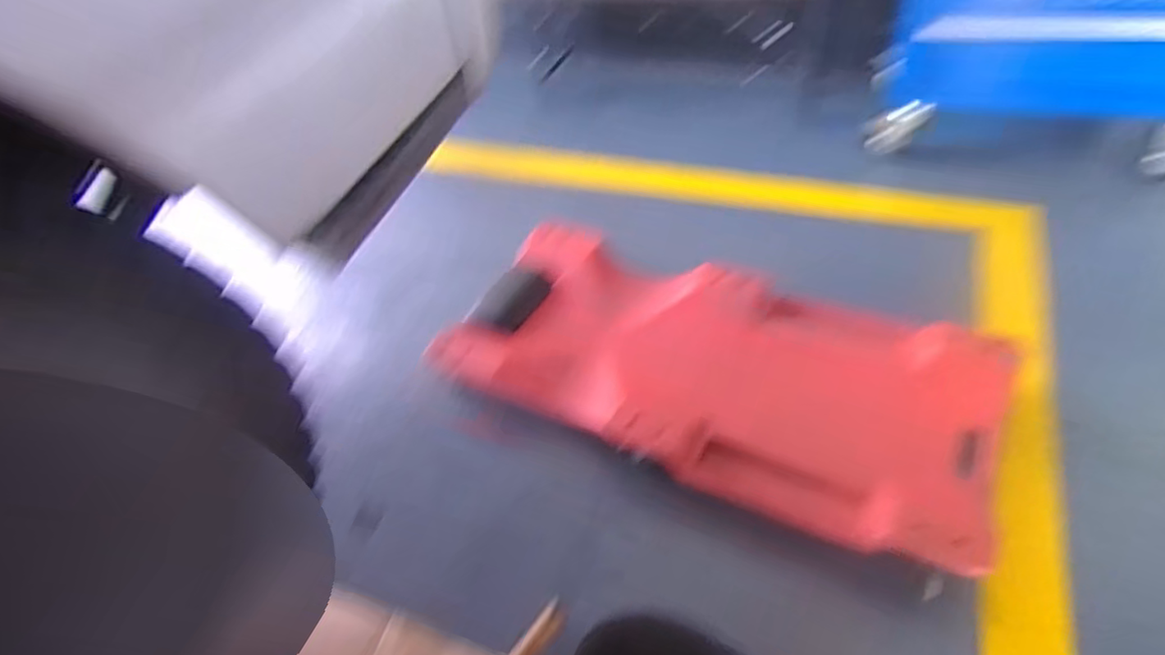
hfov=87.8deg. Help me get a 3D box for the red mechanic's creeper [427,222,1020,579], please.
[{"bbox_3d":[0.231,0.078,1.162,0.978,0.132,0.455,20,51,24],"label":"red mechanic's creeper"}]

